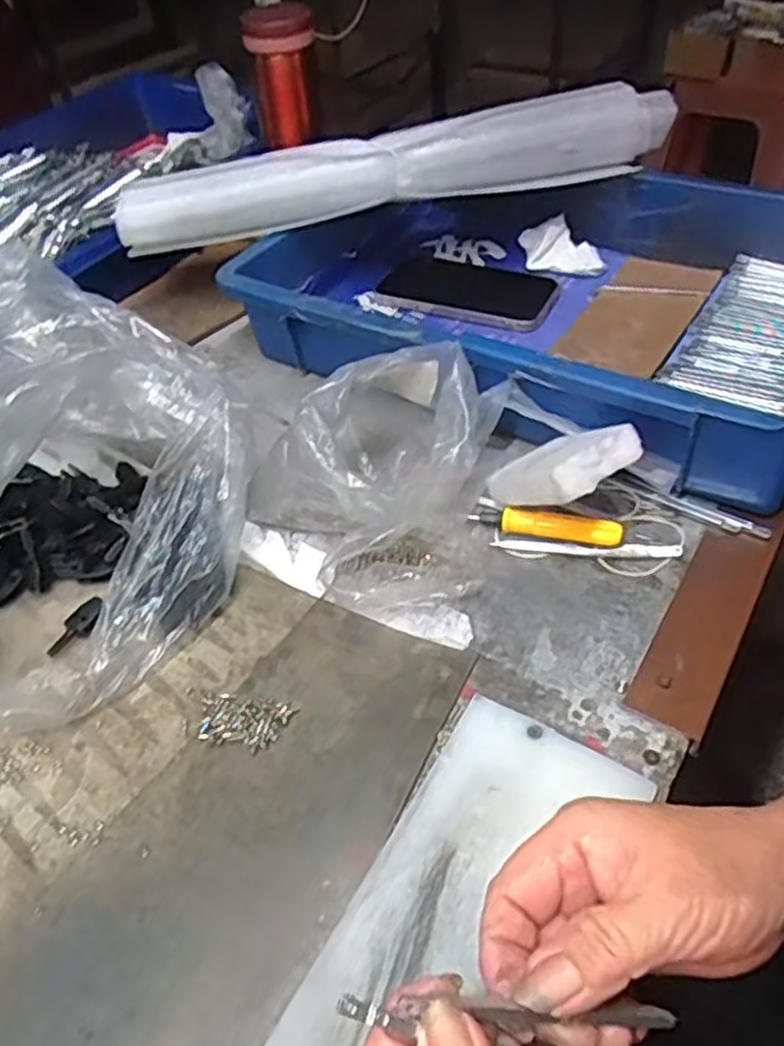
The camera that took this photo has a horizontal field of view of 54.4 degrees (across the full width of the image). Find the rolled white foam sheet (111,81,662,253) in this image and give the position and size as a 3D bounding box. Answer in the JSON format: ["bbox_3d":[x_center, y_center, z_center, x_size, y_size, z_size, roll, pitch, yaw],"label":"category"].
[{"bbox_3d":[0.005,-0.280,0.600,0.435,0.058,0.060,-8,46,-2],"label":"rolled white foam sheet"}]

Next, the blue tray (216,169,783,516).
[{"bbox_3d":[0.114,-0.168,0.576,0.432,0.084,0.288,20,51,23],"label":"blue tray"}]

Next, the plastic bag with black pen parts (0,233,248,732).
[{"bbox_3d":[-0.194,-0.031,0.441,0.201,0.136,0.245,-21,48,-14],"label":"plastic bag with black pen parts"}]

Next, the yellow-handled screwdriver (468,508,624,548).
[{"bbox_3d":[0.092,0.002,0.459,0.088,0.016,0.015,10,48,15],"label":"yellow-handled screwdriver"}]

